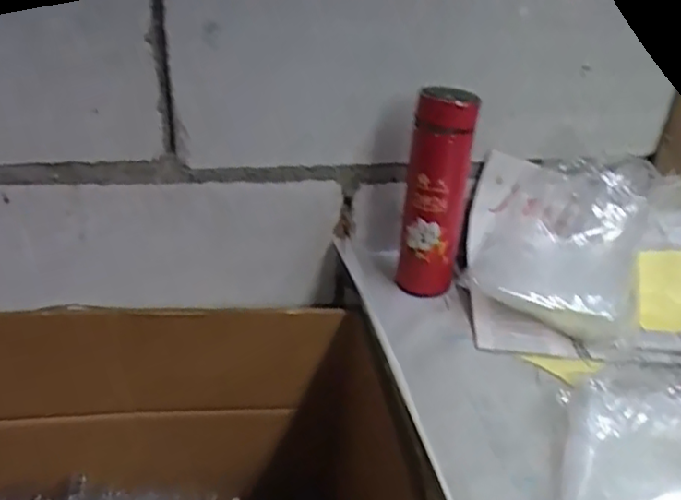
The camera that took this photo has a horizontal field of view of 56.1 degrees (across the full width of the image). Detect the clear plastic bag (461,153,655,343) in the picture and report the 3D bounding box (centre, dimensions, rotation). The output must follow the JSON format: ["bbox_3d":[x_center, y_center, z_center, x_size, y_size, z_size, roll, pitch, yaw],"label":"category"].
[{"bbox_3d":[0.254,-0.029,0.744,0.192,0.108,0.250,14,30,15],"label":"clear plastic bag"}]

